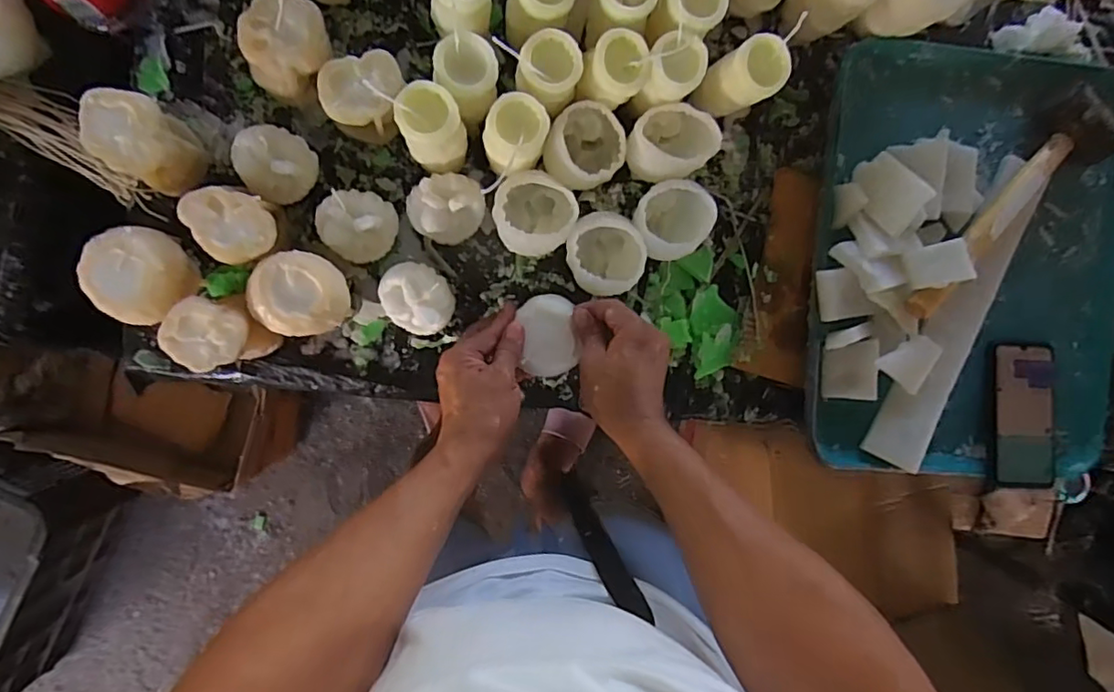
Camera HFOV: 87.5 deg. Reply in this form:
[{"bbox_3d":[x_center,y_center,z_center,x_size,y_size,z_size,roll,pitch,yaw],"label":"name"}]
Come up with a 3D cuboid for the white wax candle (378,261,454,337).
[{"bbox_3d":[-0.134,-0.045,0.562,0.069,0.058,0.063,0,94,-6],"label":"white wax candle"}]

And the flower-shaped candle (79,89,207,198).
[{"bbox_3d":[-0.359,-0.178,0.517,0.072,0.085,0.065,27,91,-7],"label":"flower-shaped candle"}]

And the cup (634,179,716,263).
[{"bbox_3d":[0.111,-0.125,0.583,0.072,0.069,0.069,0,94,-6],"label":"cup"}]

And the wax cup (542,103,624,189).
[{"bbox_3d":[0.025,-0.186,0.564,0.071,0.071,0.073,0,94,-6],"label":"wax cup"}]

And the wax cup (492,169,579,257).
[{"bbox_3d":[-0.025,-0.124,0.567,0.074,0.070,0.073,0,94,-6],"label":"wax cup"}]

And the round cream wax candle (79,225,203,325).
[{"bbox_3d":[-0.371,-0.062,0.524,0.069,0.084,0.083,-16,95,-5],"label":"round cream wax candle"}]

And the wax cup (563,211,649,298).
[{"bbox_3d":[0.045,-0.089,0.575,0.072,0.070,0.076,0,94,-6],"label":"wax cup"}]

